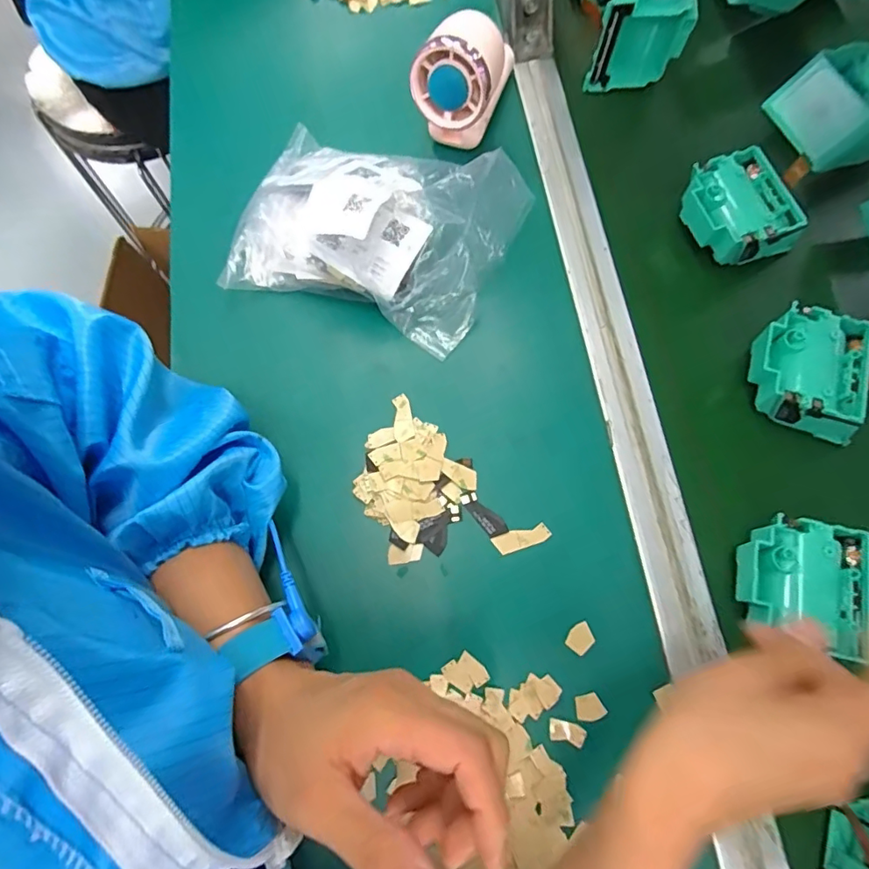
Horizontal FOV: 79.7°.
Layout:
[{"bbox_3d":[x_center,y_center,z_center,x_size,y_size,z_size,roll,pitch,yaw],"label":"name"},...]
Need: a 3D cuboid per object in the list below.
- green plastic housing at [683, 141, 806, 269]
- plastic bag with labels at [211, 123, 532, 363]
[{"bbox_3d":[0.229,-0.167,0.397,0.071,0.043,0.076,-25,74,-7],"label":"green plastic housing"},{"bbox_3d":[-0.042,-0.158,0.371,0.192,0.071,0.140,16,73,5],"label":"plastic bag with labels"}]

